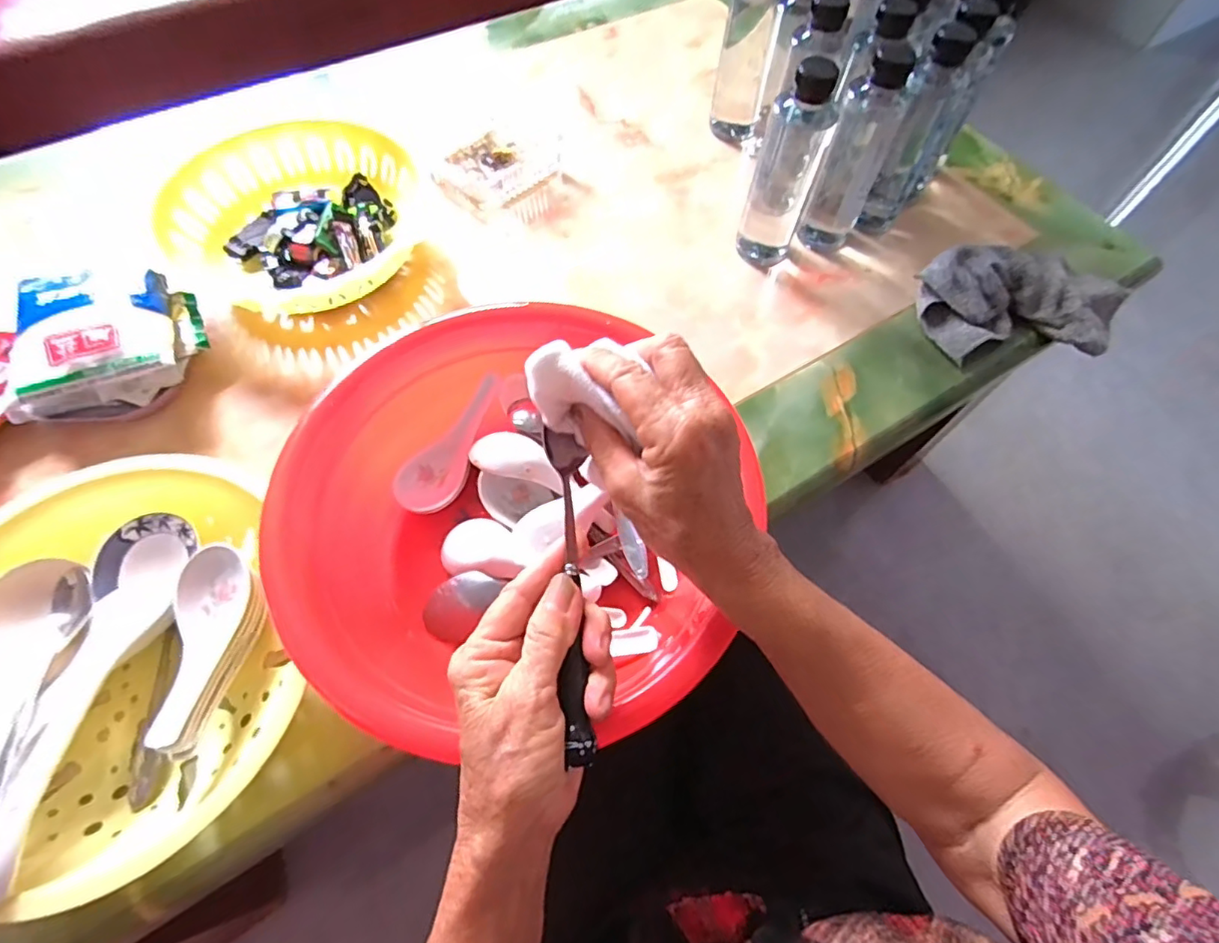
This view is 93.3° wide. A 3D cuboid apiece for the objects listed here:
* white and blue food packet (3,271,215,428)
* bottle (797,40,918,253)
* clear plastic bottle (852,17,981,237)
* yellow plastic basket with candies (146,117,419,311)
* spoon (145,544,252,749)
[{"bbox_3d":[-0.412,-0.109,0.476,0.127,0.053,0.129,-9,63,-6],"label":"white and blue food packet"},{"bbox_3d":[0.227,-0.290,0.530,0.049,0.175,0.047,32,66,14],"label":"bottle"},{"bbox_3d":[0.285,-0.317,0.543,0.063,0.177,0.053,-8,63,-6],"label":"clear plastic bottle"},{"bbox_3d":[-0.303,-0.237,0.548,0.214,0.057,0.213,1,63,-1],"label":"yellow plastic basket with candies"},{"bbox_3d":[-0.262,0.106,0.360,0.043,0.035,0.124,0,63,-2],"label":"spoon"}]

